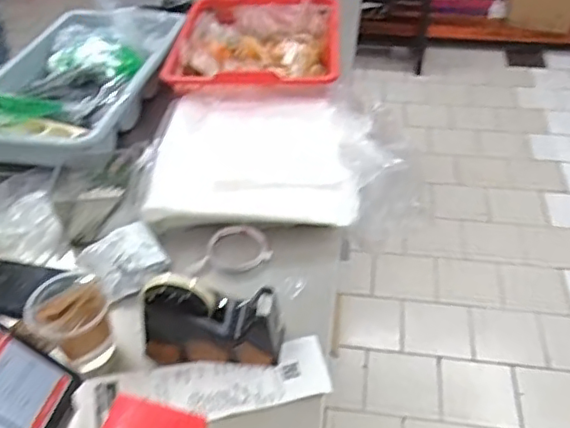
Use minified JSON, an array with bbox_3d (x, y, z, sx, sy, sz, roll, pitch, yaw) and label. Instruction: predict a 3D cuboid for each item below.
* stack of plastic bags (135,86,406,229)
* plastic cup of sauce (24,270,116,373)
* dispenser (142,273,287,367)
[{"bbox_3d":[-0.023,-0.099,0.924,0.378,0.075,0.299,1,41,3],"label":"stack of plastic bags"},{"bbox_3d":[-0.239,0.126,0.664,0.081,0.105,0.084,-1,41,1],"label":"plastic cup of sauce"},{"bbox_3d":[-0.086,0.122,0.678,0.160,0.097,0.056,0,41,3],"label":"dispenser"}]

